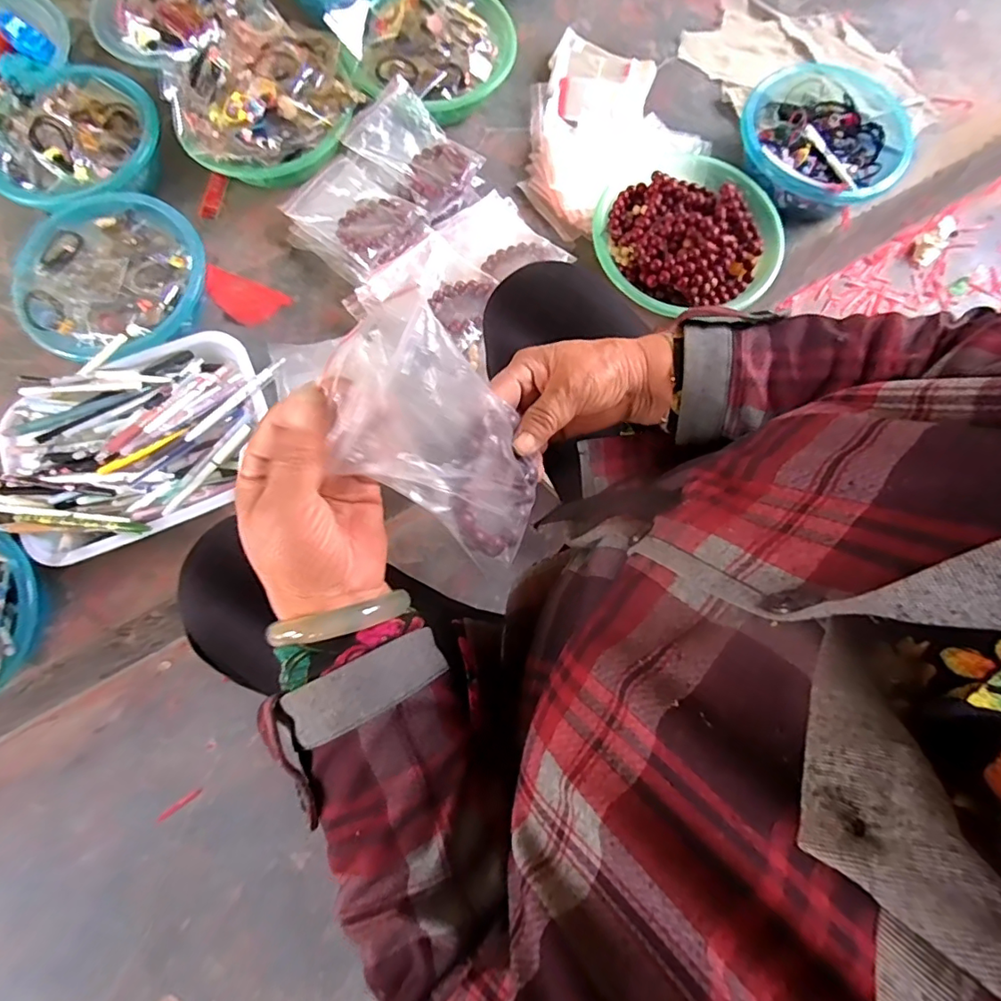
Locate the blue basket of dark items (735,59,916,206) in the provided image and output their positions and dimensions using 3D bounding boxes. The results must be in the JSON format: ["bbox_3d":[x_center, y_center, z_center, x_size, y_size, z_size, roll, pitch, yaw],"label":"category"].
[{"bbox_3d":[0.458,-0.510,0.763,0.230,0.077,0.259,38,78,8],"label":"blue basket of dark items"}]

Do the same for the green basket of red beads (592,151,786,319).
[{"bbox_3d":[0.238,-0.355,0.699,0.241,0.076,0.238,-16,76,-4],"label":"green basket of red beads"}]

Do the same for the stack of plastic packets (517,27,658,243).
[{"bbox_3d":[0.112,-0.542,0.782,0.161,0.049,0.307,23,77,5],"label":"stack of plastic packets"}]

